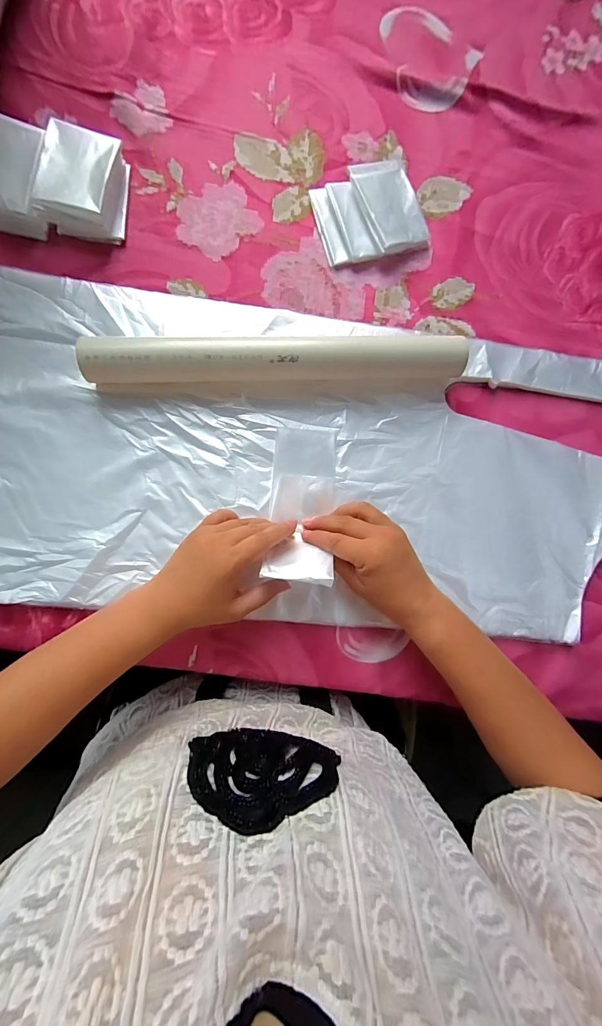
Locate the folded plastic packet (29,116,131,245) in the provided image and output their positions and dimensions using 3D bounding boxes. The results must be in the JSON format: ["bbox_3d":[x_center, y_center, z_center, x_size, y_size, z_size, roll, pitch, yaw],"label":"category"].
[{"bbox_3d":[-0.212,-0.324,0.361,0.073,0.031,0.090,5,86,-3],"label":"folded plastic packet"}]

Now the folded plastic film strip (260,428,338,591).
[{"bbox_3d":[0.003,-0.007,0.357,0.065,0.040,0.155,5,64,-3],"label":"folded plastic film strip"}]

